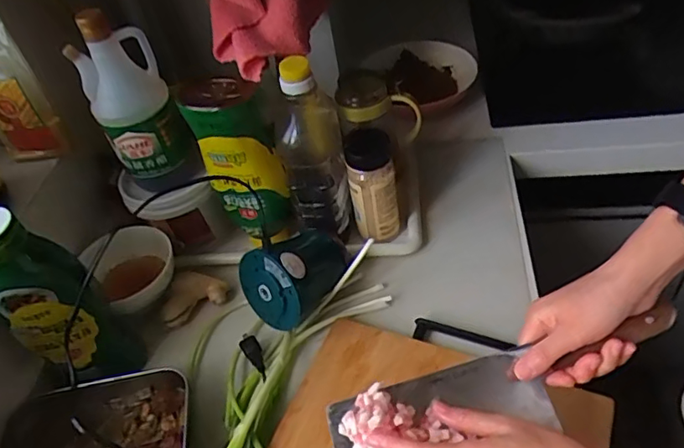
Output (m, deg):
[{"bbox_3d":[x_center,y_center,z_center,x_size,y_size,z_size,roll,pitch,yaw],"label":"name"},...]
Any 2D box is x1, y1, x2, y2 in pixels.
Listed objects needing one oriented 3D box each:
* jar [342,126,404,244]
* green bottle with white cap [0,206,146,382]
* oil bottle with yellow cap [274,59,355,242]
[{"bbox_3d":[0.042,-0.045,0.695,0.058,0.160,0.047,-36,49,-22],"label":"jar"},{"bbox_3d":[-0.290,0.083,0.560,0.079,0.222,0.089,29,58,34],"label":"green bottle with white cap"},{"bbox_3d":[-0.035,-0.086,0.681,0.080,0.223,0.091,-12,44,1],"label":"oil bottle with yellow cap"}]

